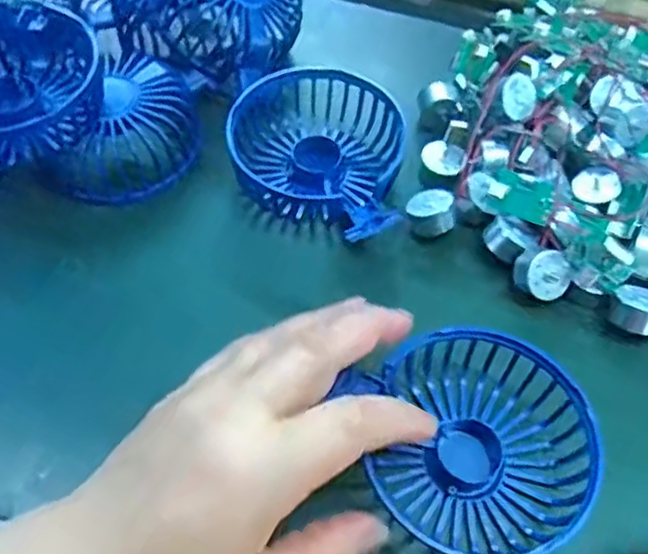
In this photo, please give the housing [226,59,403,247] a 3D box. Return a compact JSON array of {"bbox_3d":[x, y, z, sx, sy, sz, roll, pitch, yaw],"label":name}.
[{"bbox_3d":[0.003,-0.068,0.344,0.095,0.030,0.083,29,60,15],"label":"housing"}]

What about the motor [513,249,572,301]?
[{"bbox_3d":[0.103,-0.002,0.311,0.025,0.011,0.023,20,100,-6],"label":"motor"}]

